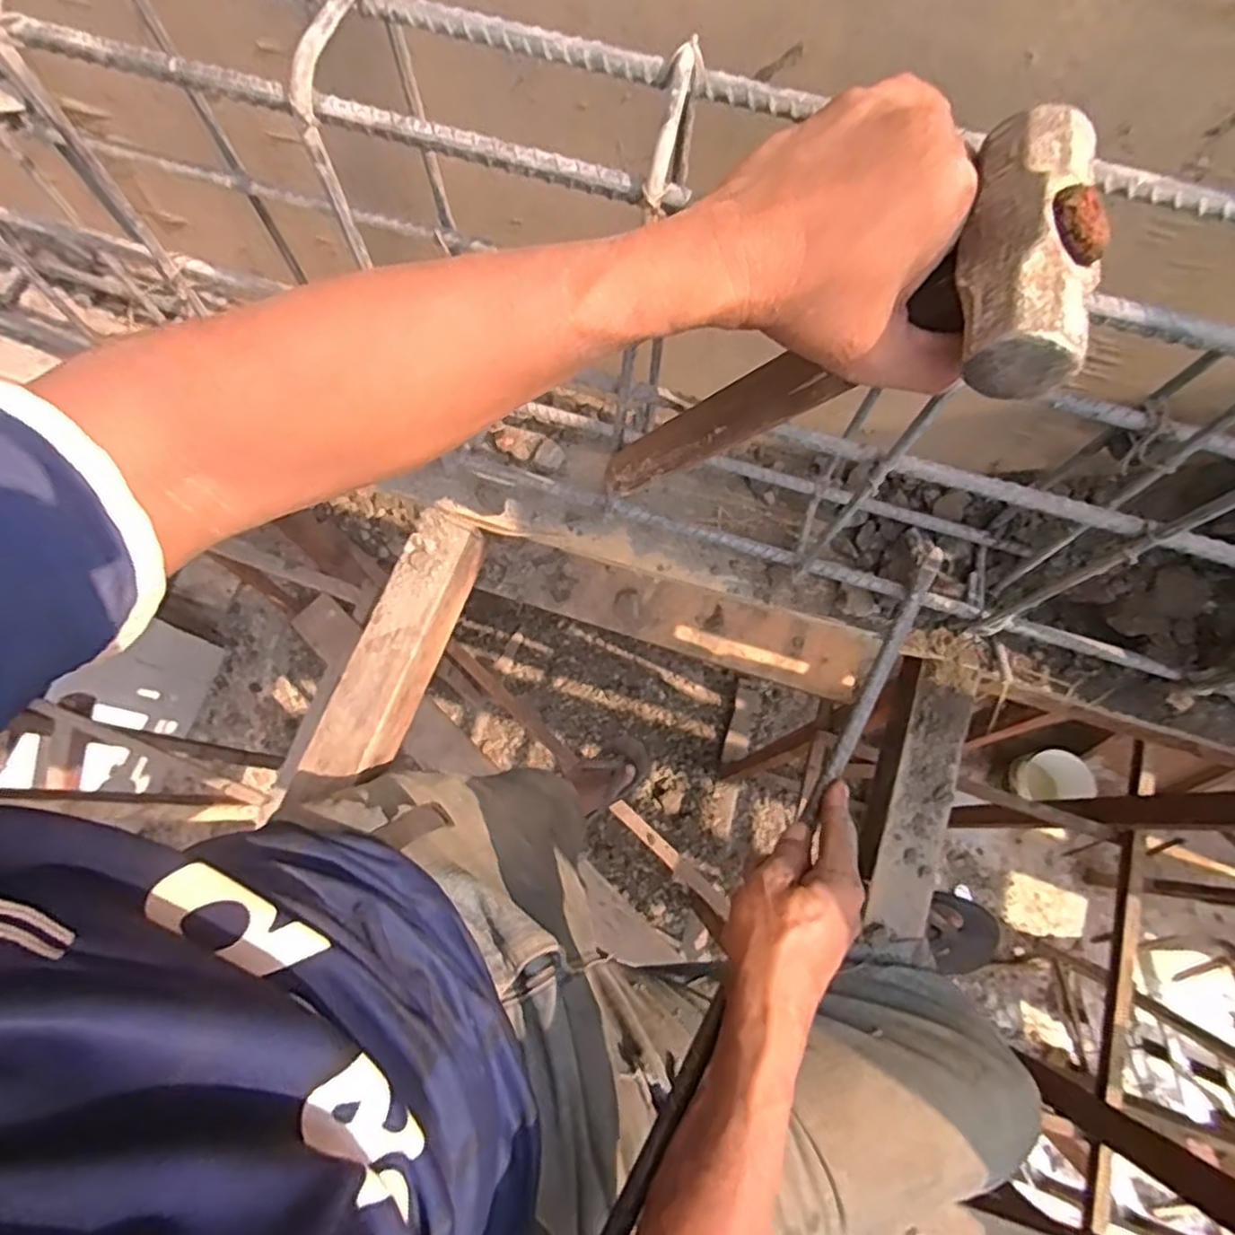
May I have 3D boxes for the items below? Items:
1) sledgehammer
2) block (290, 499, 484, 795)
[{"bbox_3d":[0.087,-0.118,0.369,0.056,0.300,0.091,26,73,-20],"label":"sledgehammer"},{"bbox_3d":[-0.203,0.033,0.663,0.058,0.069,0.271,21,74,6],"label":"block"}]

